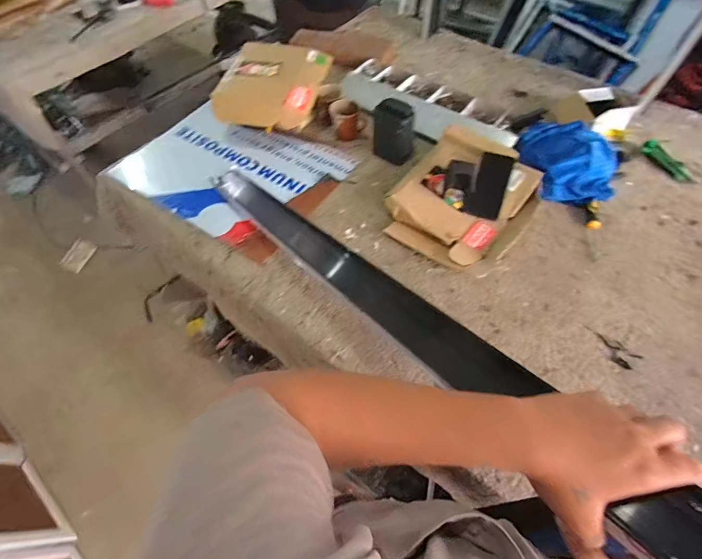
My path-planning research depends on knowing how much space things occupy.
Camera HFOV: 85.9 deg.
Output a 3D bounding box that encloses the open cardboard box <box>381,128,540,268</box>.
[{"bbox_3d":[0.260,-0.197,0.859,0.290,0.087,0.345,33,64,21],"label":"open cardboard box"}]

